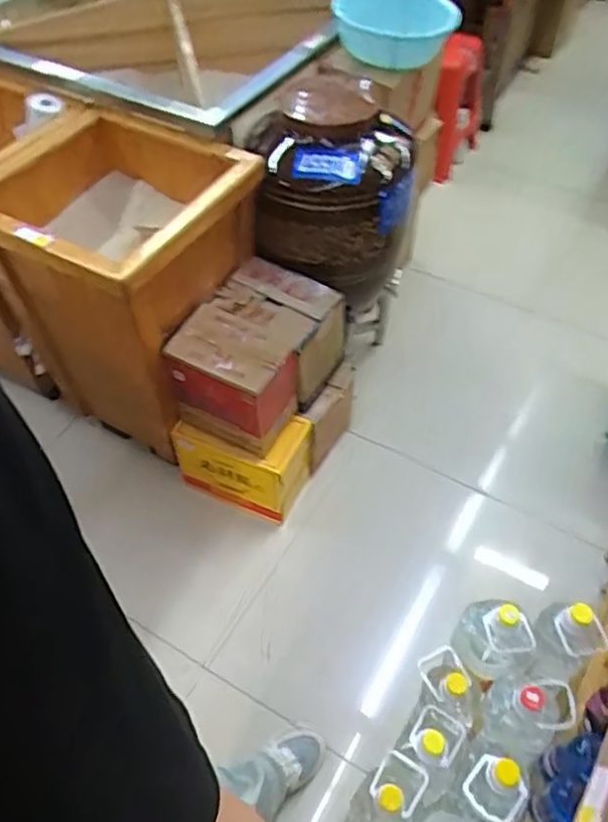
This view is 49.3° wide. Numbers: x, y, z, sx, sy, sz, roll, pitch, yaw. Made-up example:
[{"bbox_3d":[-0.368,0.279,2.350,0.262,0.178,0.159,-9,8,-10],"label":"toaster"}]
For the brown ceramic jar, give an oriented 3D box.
[{"bbox_3d":[0.072,-0.533,1.707,0.400,0.477,0.346,3,50,4],"label":"brown ceramic jar"}]

